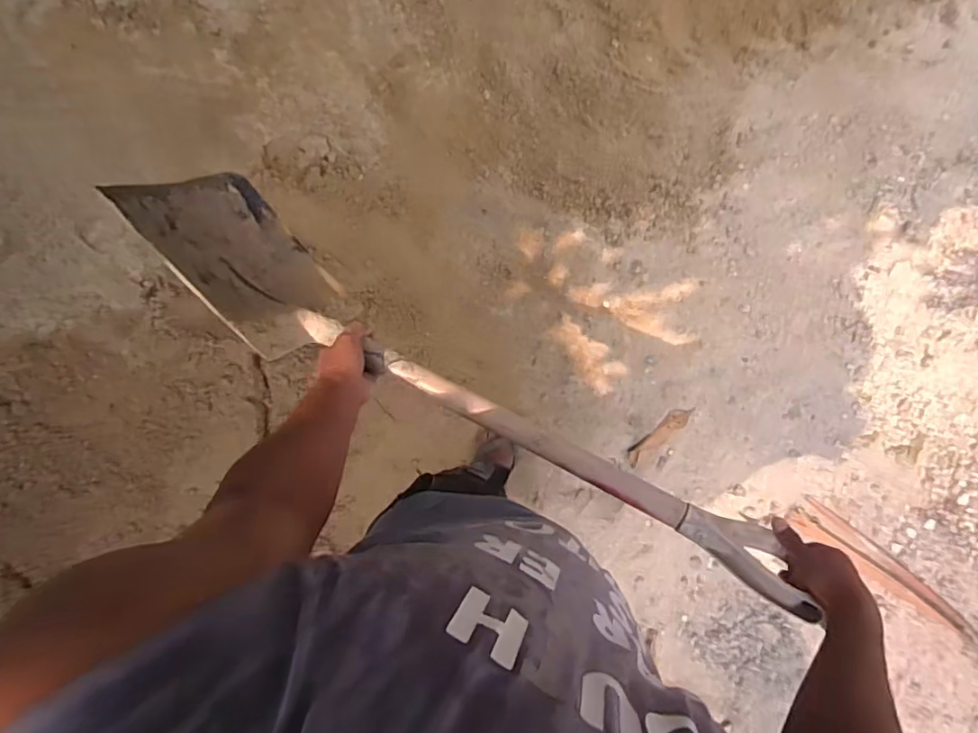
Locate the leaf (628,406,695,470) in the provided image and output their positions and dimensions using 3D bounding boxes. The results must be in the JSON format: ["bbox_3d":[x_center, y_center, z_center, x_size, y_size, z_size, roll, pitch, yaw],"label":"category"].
[{"bbox_3d":[0.460,0.184,1.540,0.223,0.015,0.049,-37,83,-6],"label":"leaf"}]

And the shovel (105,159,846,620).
[{"bbox_3d":[-0.039,0.004,0.757,0.940,0.212,0.183,28,86,7],"label":"shovel"}]

